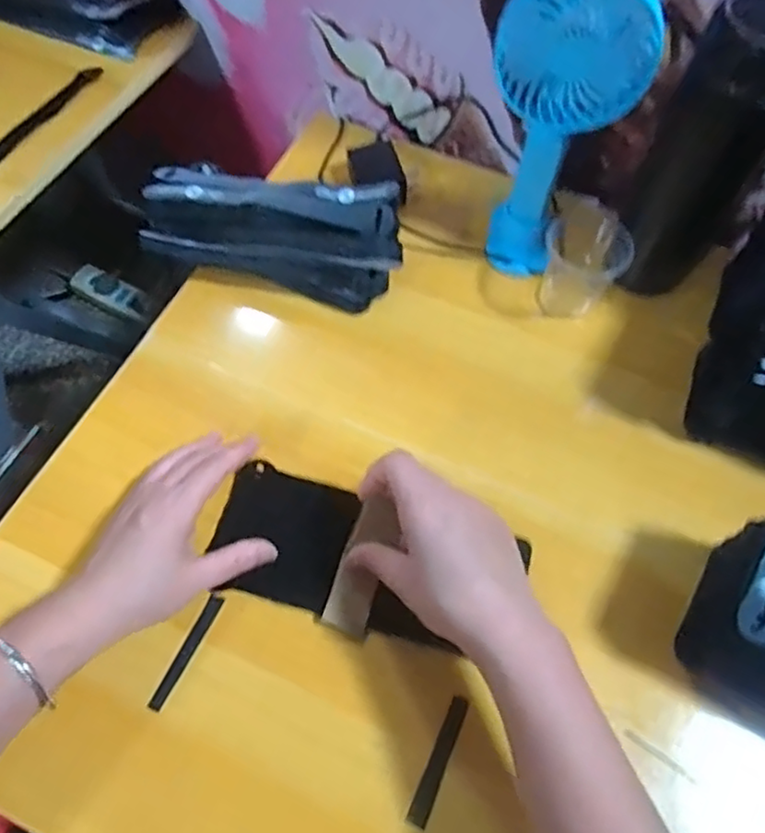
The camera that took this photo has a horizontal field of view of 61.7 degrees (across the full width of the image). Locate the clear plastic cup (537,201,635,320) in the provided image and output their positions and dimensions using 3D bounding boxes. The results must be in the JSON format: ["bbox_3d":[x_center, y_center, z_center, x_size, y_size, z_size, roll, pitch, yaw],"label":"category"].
[{"bbox_3d":[0.160,-0.123,0.511,0.057,0.060,0.065,9,61,3],"label":"clear plastic cup"}]

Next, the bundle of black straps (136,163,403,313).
[{"bbox_3d":[-0.086,-0.150,0.502,0.199,0.062,0.077,13,62,5],"label":"bundle of black straps"}]

